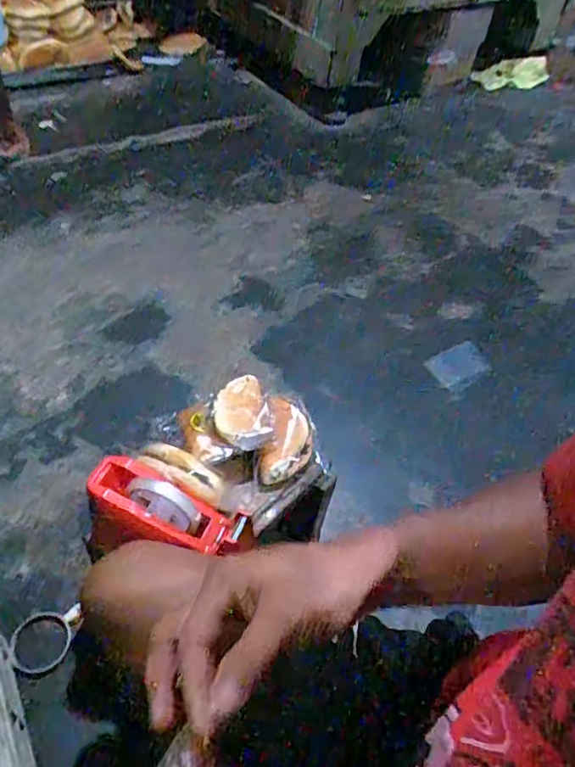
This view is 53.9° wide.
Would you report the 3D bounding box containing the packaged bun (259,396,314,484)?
[{"bbox_3d":[0.001,0.074,0.777,0.068,0.041,0.133,8,49,1],"label":"packaged bun"}]

